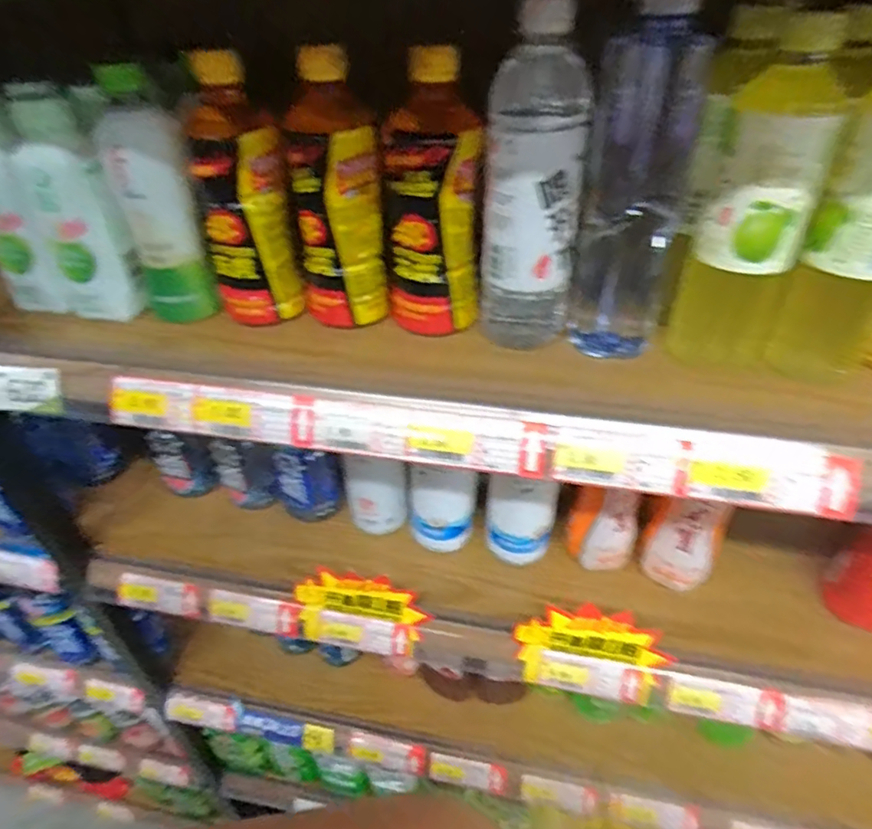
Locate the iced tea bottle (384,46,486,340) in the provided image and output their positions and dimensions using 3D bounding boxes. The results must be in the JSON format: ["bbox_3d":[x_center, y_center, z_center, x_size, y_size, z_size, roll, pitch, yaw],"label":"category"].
[{"bbox_3d":[-0.005,-0.152,0.427,0.054,0.182,0.065,-32,49,-31],"label":"iced tea bottle"}]

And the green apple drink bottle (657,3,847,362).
[{"bbox_3d":[0.205,-0.125,0.378,0.057,0.214,0.059,-31,49,-31],"label":"green apple drink bottle"}]

